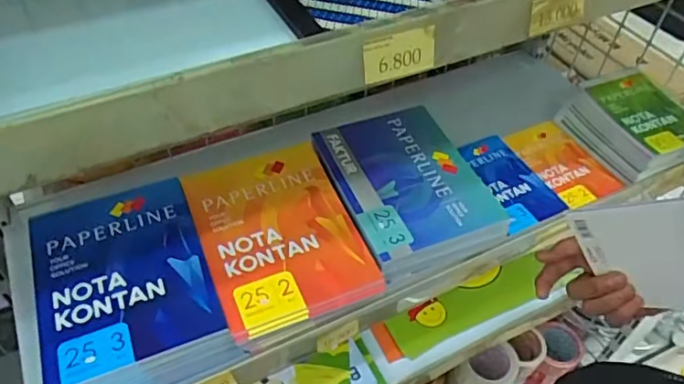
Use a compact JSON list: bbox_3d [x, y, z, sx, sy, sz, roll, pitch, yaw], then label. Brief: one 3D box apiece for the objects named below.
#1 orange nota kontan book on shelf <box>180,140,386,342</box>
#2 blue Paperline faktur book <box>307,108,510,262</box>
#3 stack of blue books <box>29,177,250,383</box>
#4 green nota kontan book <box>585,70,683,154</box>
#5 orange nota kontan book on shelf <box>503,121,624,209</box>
[{"bbox_3d":[-0.071,0.040,0.600,0.158,0.014,0.220,-16,51,-17],"label":"orange nota kontan book on shelf"},{"bbox_3d":[0.080,-0.023,0.650,0.167,0.009,0.209,-15,51,-16],"label":"blue Paperline faktur book"},{"bbox_3d":[-0.221,0.096,0.564,0.159,0.054,0.219,-20,52,-19],"label":"stack of blue books"},{"bbox_3d":[0.422,-0.115,0.760,0.108,0.011,0.145,-17,51,-17],"label":"green nota kontan book"},{"bbox_3d":[0.308,-0.042,0.774,0.101,0.014,0.154,-17,51,-17],"label":"orange nota kontan book on shelf"}]

